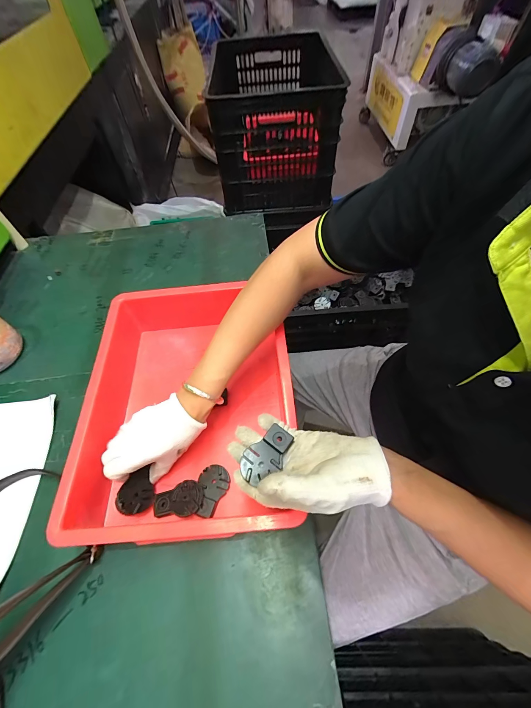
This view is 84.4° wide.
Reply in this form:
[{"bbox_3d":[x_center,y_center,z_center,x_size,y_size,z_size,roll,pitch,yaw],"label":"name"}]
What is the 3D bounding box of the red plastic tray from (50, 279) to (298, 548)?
[{"bbox_3d":[-0.110,0.059,0.417,0.263,0.085,0.344,-6,58,1],"label":"red plastic tray"}]

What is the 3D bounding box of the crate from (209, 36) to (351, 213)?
[{"bbox_3d":[0.036,-0.736,0.936,0.375,0.296,0.503,-2,57,2],"label":"crate"}]

